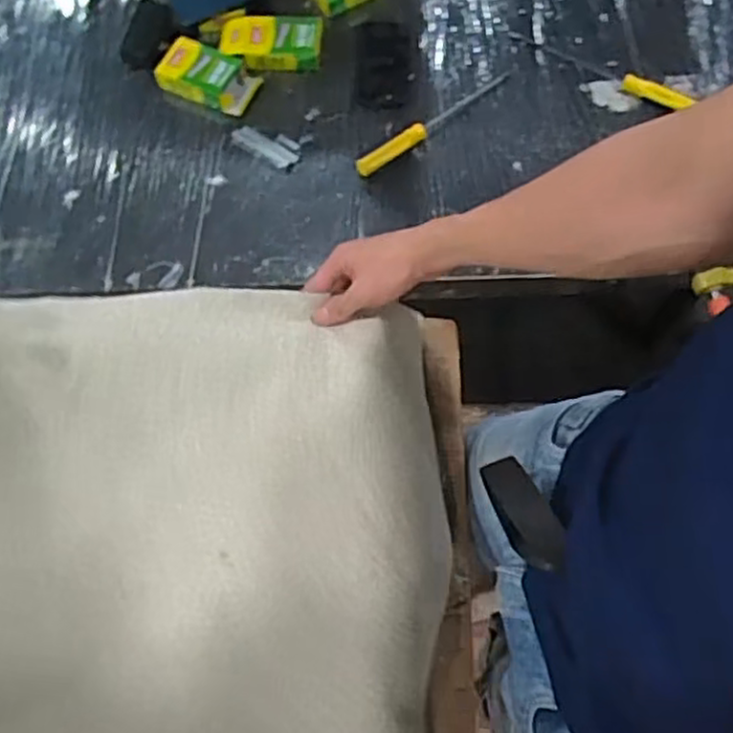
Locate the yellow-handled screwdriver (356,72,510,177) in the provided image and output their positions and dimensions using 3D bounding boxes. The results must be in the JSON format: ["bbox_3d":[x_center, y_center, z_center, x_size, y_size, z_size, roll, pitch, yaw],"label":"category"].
[{"bbox_3d":[0.099,-0.365,1.073,0.278,0.019,0.027,-39,72,-13],"label":"yellow-handled screwdriver"}]

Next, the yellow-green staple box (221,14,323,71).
[{"bbox_3d":[-0.146,-0.490,1.103,0.156,0.054,0.067,-1,68,1],"label":"yellow-green staple box"}]

